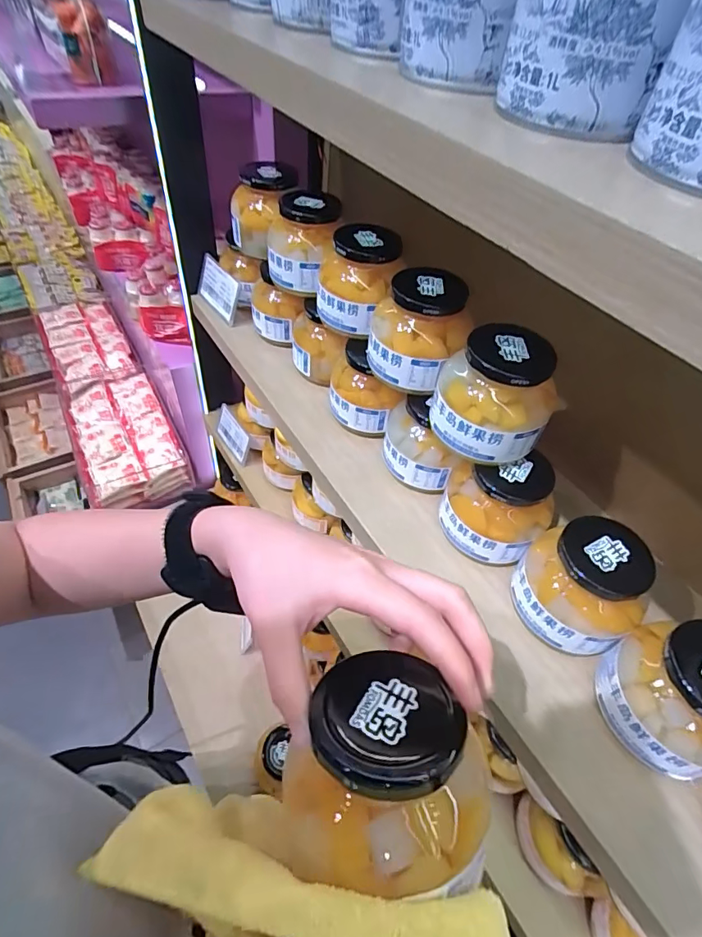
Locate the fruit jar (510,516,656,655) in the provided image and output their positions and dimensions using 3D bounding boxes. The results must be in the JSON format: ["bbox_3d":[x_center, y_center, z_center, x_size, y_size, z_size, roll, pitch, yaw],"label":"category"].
[{"bbox_3d":[0.175,0.086,0.359,0.074,0.072,0.085,-28,58,-26],"label":"fruit jar"}]

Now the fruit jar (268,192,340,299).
[{"bbox_3d":[-0.053,-0.239,0.509,0.073,0.084,0.081,6,49,-1],"label":"fruit jar"}]

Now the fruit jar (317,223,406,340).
[{"bbox_3d":[0.007,-0.186,0.468,0.075,0.079,0.085,5,49,-2],"label":"fruit jar"}]

